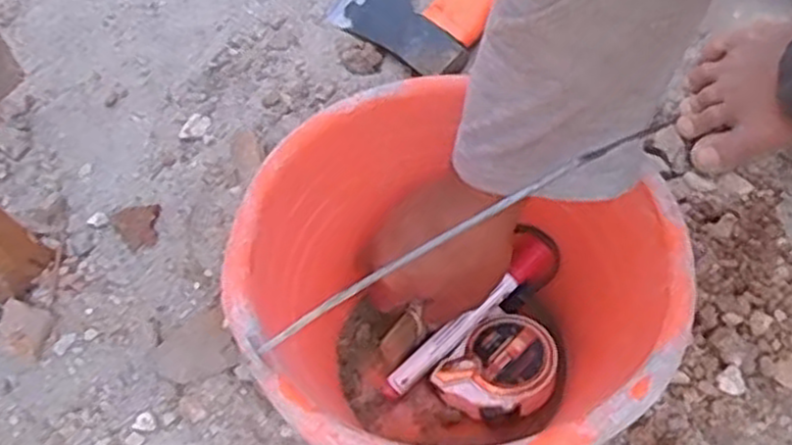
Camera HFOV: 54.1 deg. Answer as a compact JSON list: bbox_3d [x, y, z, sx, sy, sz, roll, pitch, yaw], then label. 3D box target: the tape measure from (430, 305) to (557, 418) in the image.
[{"bbox_3d":[0.071,0.099,0.521,0.074,0.031,0.064,-42,71,-14],"label":"tape measure"}]

